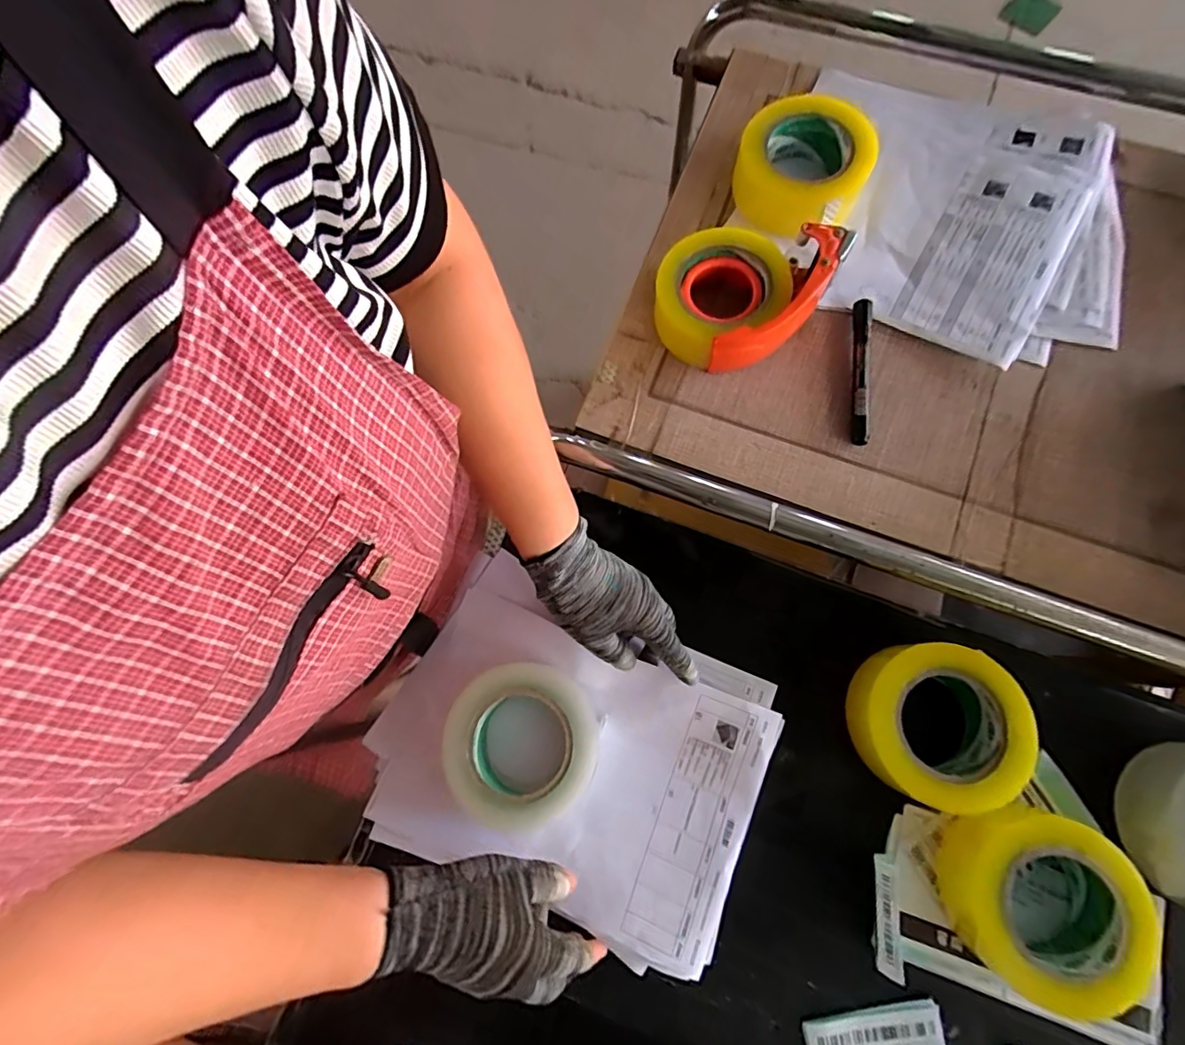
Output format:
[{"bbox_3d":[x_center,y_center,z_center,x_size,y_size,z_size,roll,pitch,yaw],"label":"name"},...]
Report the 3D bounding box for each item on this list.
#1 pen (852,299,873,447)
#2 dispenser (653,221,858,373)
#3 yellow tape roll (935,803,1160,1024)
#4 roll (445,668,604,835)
[{"bbox_3d":[0.244,-0.136,0.484,0.016,0.015,0.137,7,78,2],"label":"pen"},{"bbox_3d":[0.133,-0.212,0.481,0.126,0.069,0.147,43,81,9],"label":"dispenser"},{"bbox_3d":[0.334,0.280,0.397,0.115,0.057,0.113,0,77,0],"label":"yellow tape roll"},{"bbox_3d":[-0.057,0.179,0.439,0.122,0.043,0.117,0,77,0],"label":"roll"}]

